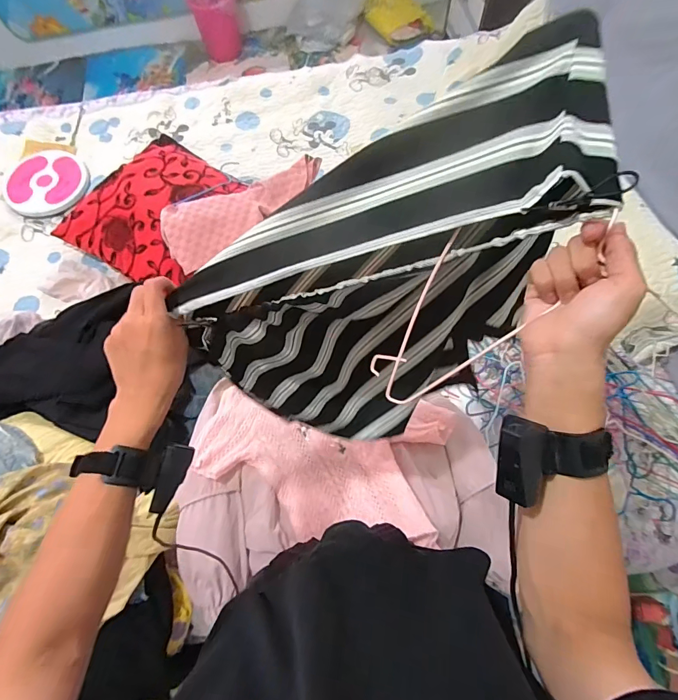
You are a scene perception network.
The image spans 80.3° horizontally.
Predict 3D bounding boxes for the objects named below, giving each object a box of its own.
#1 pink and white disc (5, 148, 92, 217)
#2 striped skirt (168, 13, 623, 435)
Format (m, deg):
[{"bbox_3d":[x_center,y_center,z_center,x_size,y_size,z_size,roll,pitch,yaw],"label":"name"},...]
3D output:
[{"bbox_3d":[-0.958,-0.553,1.306,0.292,0.026,0.250,42,75,17],"label":"pink and white disc"},{"bbox_3d":[0.044,-0.065,0.490,0.384,0.404,0.229,-34,70,-11],"label":"striped skirt"}]

